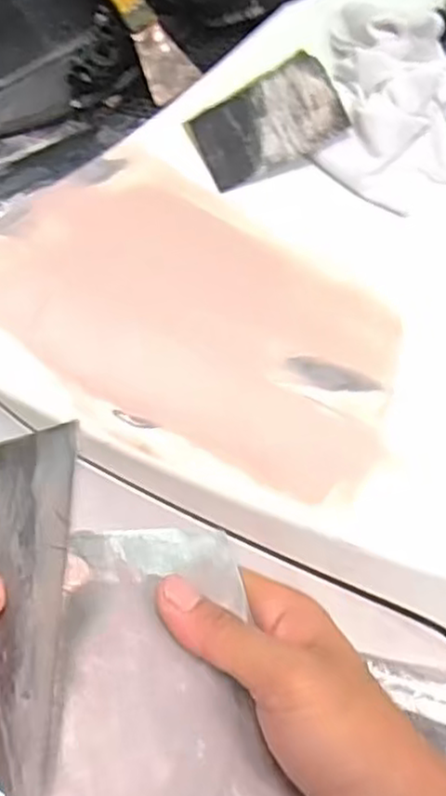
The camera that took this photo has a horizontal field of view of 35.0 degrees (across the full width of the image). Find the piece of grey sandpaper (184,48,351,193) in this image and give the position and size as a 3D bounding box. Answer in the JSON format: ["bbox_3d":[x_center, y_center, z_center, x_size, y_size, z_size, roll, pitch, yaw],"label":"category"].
[{"bbox_3d":[0.035,-0.216,0.557,0.114,0.010,0.069,-28,87,5],"label":"piece of grey sandpaper"}]

